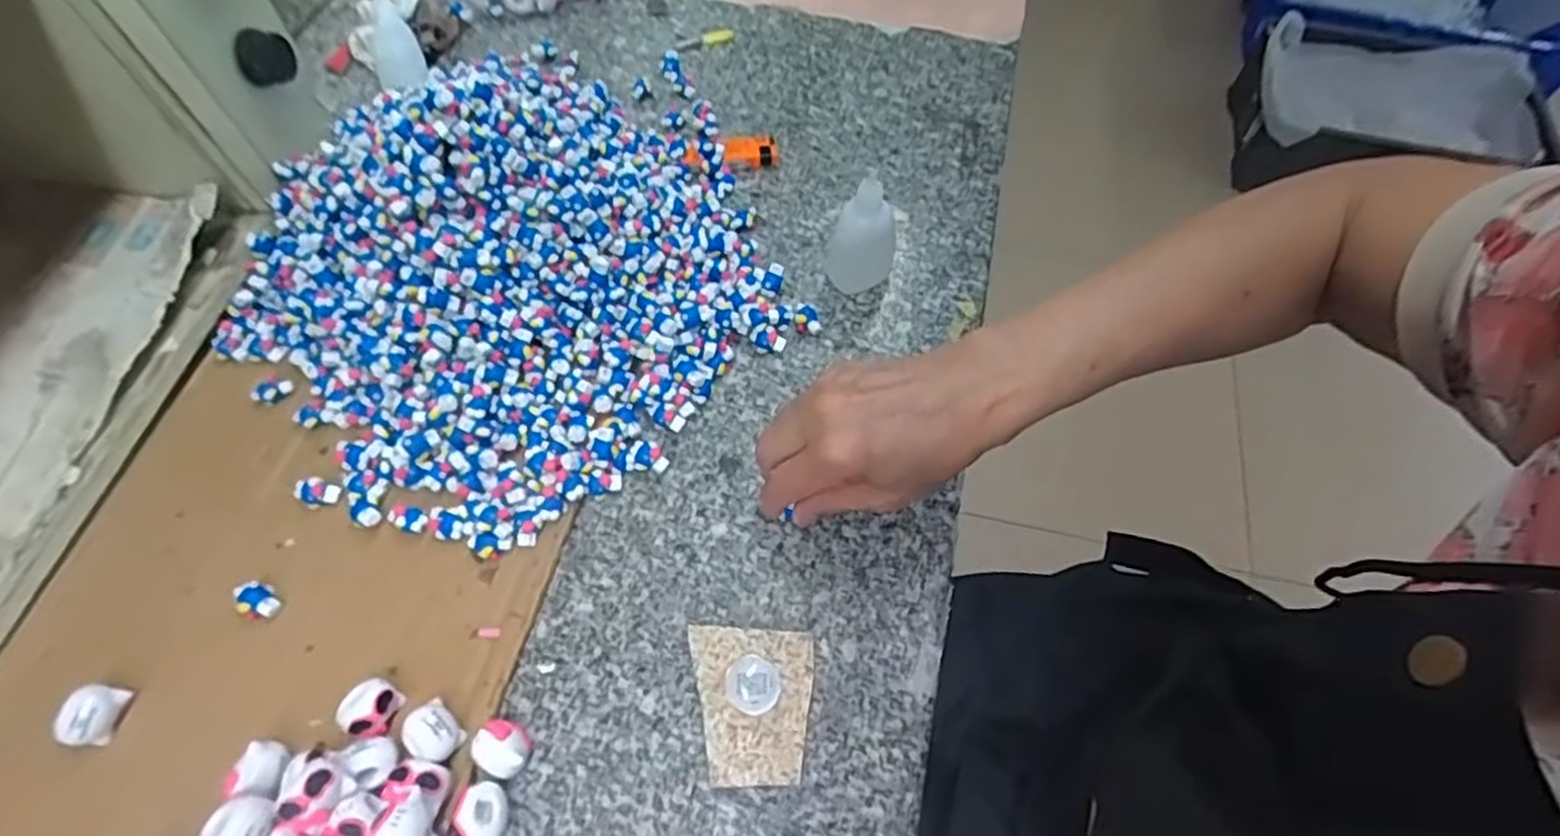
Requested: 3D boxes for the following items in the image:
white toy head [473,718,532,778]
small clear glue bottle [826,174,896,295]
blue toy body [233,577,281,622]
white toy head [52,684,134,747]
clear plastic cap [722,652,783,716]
[{"bbox_3d":[-0.128,0.154,0.347,0.024,0.021,0.022,1,60,-3],"label":"white toy head"},{"bbox_3d":[0.054,-0.120,0.475,0.041,0.082,0.037,11,60,3],"label":"small clear glue bottle"},{"bbox_3d":[-0.262,0.092,0.376,0.019,0.014,0.017,33,64,15],"label":"blue toy body"},{"bbox_3d":[-0.317,0.137,0.346,0.018,0.020,0.025,6,60,0],"label":"white toy head"},{"bbox_3d":[-0.013,0.130,0.365,0.027,0.004,0.026,1,60,-3],"label":"clear plastic cap"}]

